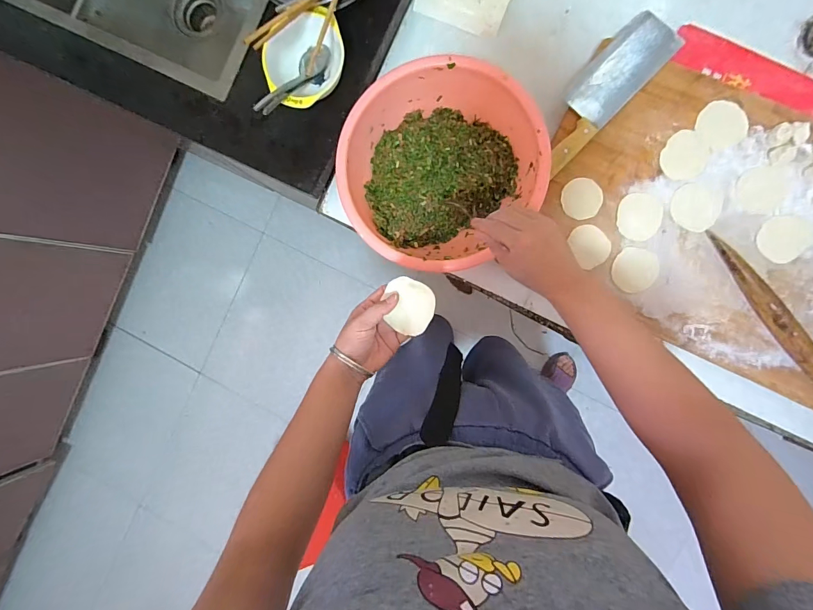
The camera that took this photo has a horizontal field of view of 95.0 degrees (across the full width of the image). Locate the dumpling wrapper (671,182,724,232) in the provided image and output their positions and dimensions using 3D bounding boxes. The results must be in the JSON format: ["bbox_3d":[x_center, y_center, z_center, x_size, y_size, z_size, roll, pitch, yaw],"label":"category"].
[{"bbox_3d":[0.432,-0.146,0.555,0.066,0.004,0.068,0,91,8],"label":"dumpling wrapper"}]

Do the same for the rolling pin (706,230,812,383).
[{"bbox_3d":[0.541,0.035,0.531,0.023,0.030,0.332,-35,87,7],"label":"rolling pin"}]

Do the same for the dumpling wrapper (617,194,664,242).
[{"bbox_3d":[0.354,-0.134,0.563,0.062,0.004,0.070,1,91,7],"label":"dumpling wrapper"}]

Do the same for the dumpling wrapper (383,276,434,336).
[{"bbox_3d":[0.005,0.002,0.444,0.059,0.006,0.068,5,103,28],"label":"dumpling wrapper"}]

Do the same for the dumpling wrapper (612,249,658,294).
[{"bbox_3d":[0.348,-0.052,0.567,0.063,0.004,0.063,0,91,9],"label":"dumpling wrapper"}]

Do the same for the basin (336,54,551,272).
[{"bbox_3d":[0.043,-0.201,0.561,0.279,0.096,0.271,0,88,3],"label":"basin"}]

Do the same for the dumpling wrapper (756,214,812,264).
[{"bbox_3d":[0.553,-0.100,0.541,0.071,0.010,0.064,-37,86,6],"label":"dumpling wrapper"}]

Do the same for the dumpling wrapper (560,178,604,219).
[{"bbox_3d":[0.271,-0.164,0.574,0.059,0.004,0.060,0,99,7],"label":"dumpling wrapper"}]

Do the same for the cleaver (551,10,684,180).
[{"bbox_3d":[0.288,-0.322,0.562,0.086,0.020,0.261,45,96,5],"label":"cleaver"}]

